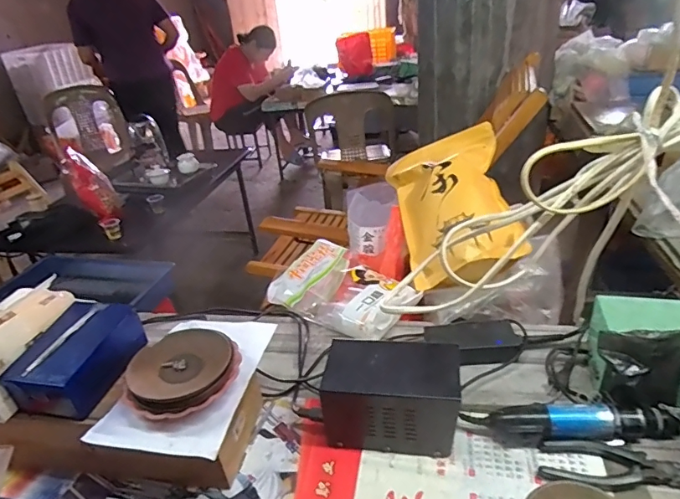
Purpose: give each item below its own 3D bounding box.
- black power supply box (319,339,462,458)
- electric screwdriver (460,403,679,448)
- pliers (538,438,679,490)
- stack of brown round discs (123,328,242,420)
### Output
[{"bbox_3d":[0.066,0.184,0.581,0.160,0.104,0.085,2,31,15],"label":"black power supply box"},{"bbox_3d":[0.279,0.211,0.562,0.241,0.039,0.034,-3,30,7],"label":"electric screwdriver"},{"bbox_3d":[0.311,0.240,0.520,0.166,0.014,0.058,1,31,14],"label":"pliers"},{"bbox_3d":[-0.186,0.142,0.551,0.124,0.028,0.116,-30,37,-35],"label":"stack of brown round discs"}]

